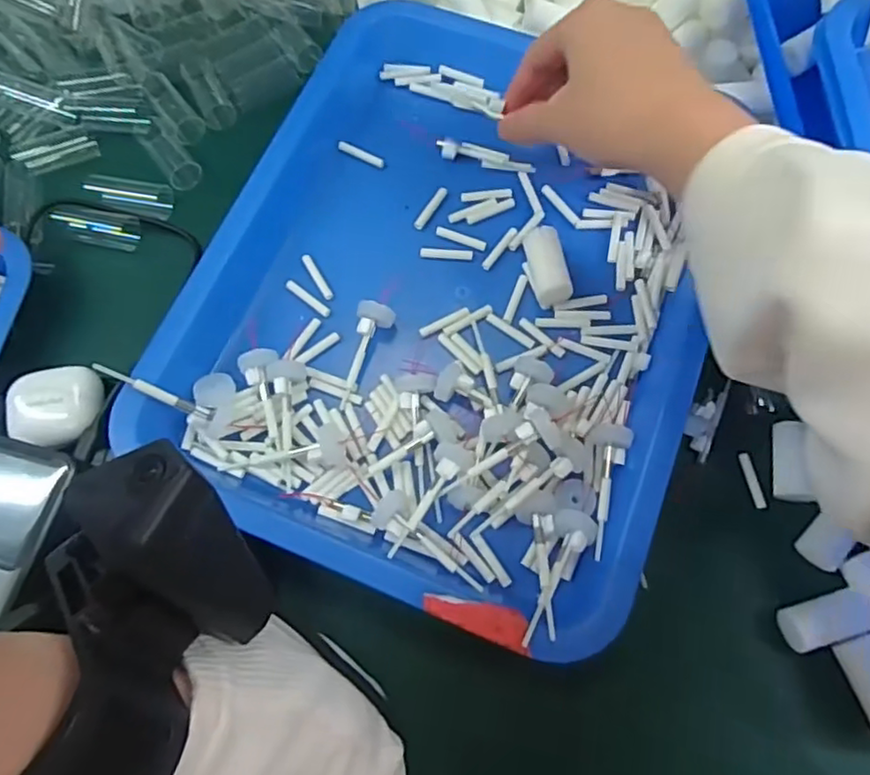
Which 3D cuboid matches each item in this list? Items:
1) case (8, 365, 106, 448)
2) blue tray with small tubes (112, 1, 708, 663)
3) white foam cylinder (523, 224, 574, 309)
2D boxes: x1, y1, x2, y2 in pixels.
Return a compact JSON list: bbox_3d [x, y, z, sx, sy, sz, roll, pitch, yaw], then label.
[{"bbox_3d":[-0.211,0.008,0.354,0.045,0.017,0.047,14,72,6],"label":"case"},{"bbox_3d":[0.016,-0.064,0.368,0.269,0.046,0.351,20,72,8],"label":"blue tray with small tubes"},{"bbox_3d":[0.063,-0.068,0.362,0.019,0.016,0.046,-9,71,-2],"label":"white foam cylinder"}]

